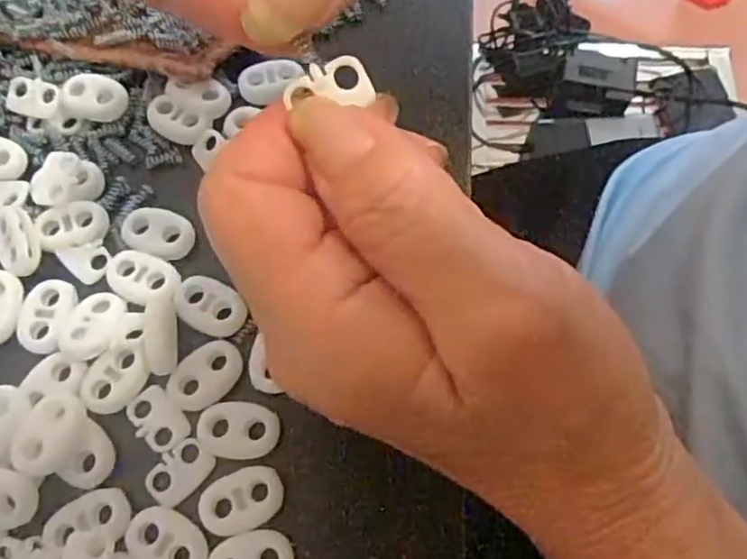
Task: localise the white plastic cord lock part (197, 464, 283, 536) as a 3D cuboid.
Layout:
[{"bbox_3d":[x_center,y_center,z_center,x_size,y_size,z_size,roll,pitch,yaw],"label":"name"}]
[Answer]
[{"bbox_3d":[-0.035,0.058,0.174,0.022,0.004,0.015,-19,71,-8],"label":"white plastic cord lock part"}]

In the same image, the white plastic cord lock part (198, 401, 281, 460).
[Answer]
[{"bbox_3d":[-0.038,0.041,0.181,0.022,0.004,0.015,5,69,1],"label":"white plastic cord lock part"}]

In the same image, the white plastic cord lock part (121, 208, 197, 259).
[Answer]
[{"bbox_3d":[-0.067,-0.015,0.204,0.022,0.004,0.015,18,70,6],"label":"white plastic cord lock part"}]

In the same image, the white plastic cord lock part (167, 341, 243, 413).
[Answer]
[{"bbox_3d":[-0.048,0.027,0.186,0.023,0.004,0.015,-41,75,-14],"label":"white plastic cord lock part"}]

